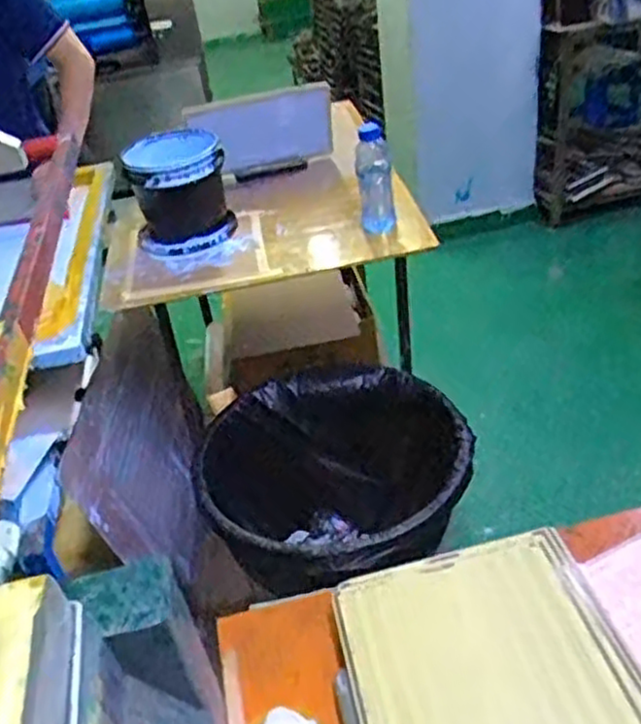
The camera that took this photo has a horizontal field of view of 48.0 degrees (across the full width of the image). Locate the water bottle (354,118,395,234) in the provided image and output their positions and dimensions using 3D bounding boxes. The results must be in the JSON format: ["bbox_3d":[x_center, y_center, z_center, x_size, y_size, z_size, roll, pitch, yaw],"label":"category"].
[{"bbox_3d":[0.109,-0.357,1.437,0.074,0.229,0.066,-4,35,6],"label":"water bottle"}]

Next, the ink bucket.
[{"bbox_3d":[-0.305,-0.376,1.575,0.206,0.190,0.257,-12,35,-7],"label":"ink bucket"}]

